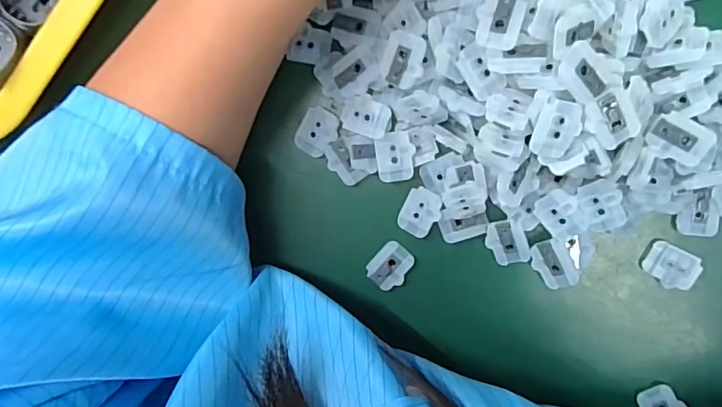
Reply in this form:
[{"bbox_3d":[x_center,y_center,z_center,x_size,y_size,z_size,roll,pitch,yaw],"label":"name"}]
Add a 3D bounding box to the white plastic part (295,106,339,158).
[{"bbox_3d":[-0.020,-0.033,0.249,0.017,0.004,0.021,28,100,5],"label":"white plastic part"}]

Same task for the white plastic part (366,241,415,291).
[{"bbox_3d":[0.014,0.030,0.251,0.017,0.004,0.022,43,101,2],"label":"white plastic part"}]

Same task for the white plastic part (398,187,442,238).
[{"bbox_3d":[0.027,0.004,0.245,0.017,0.005,0.021,23,100,6],"label":"white plastic part"}]

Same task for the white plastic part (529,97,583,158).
[{"bbox_3d":[0.074,-0.028,0.203,0.016,0.009,0.020,19,99,7],"label":"white plastic part"}]

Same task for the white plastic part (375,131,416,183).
[{"bbox_3d":[0.015,-0.021,0.240,0.017,0.006,0.021,-8,95,10],"label":"white plastic part"}]

